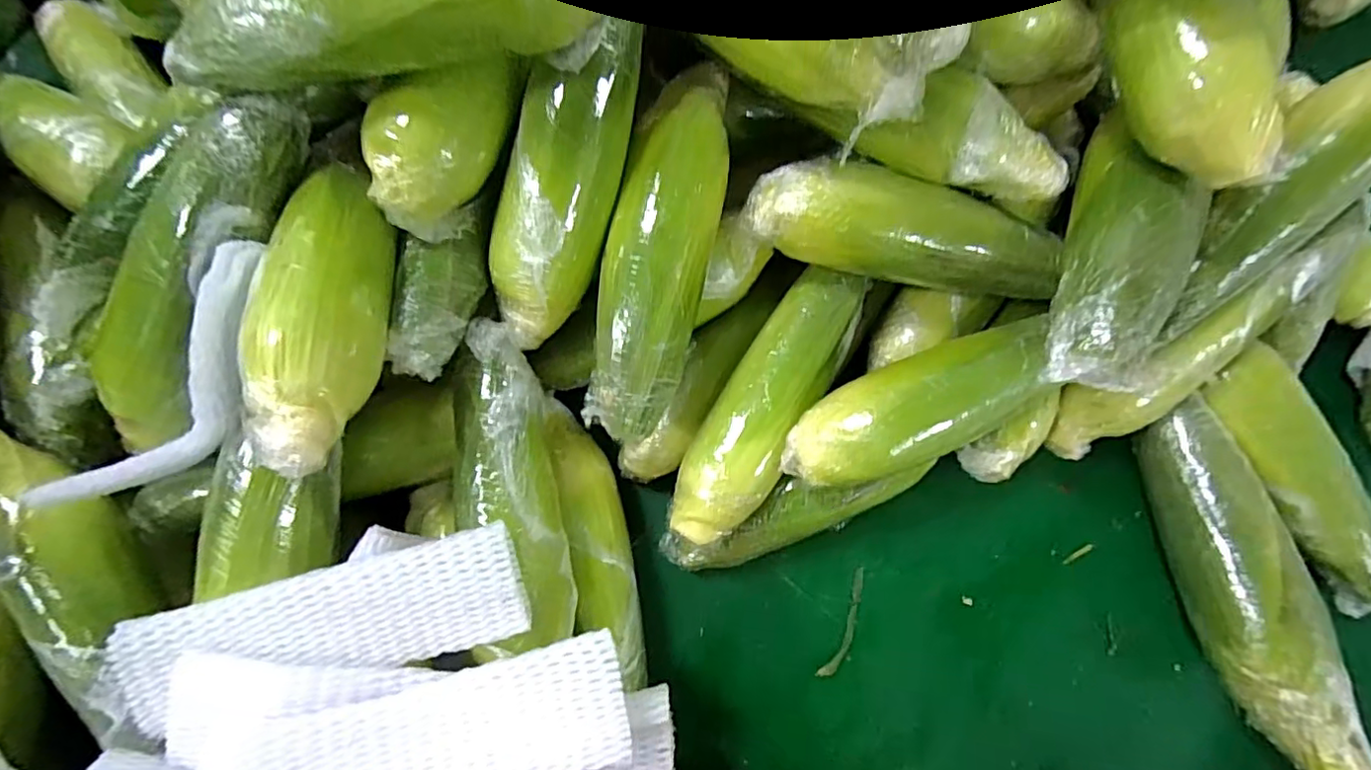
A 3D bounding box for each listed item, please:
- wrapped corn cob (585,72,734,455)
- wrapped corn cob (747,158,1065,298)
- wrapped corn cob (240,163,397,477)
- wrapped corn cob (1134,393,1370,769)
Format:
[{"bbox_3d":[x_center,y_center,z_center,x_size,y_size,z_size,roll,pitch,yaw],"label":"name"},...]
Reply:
[{"bbox_3d":[-0.016,-0.073,0.356,0.059,0.088,0.209,13,77,2],"label":"wrapped corn cob"},{"bbox_3d":[0.133,-0.092,0.371,0.188,0.051,0.058,11,77,1],"label":"wrapped corn cob"},{"bbox_3d":[-0.178,-0.038,0.299,0.050,0.049,0.164,-4,65,-2],"label":"wrapped corn cob"},{"bbox_3d":[0.382,0.134,0.418,0.063,0.074,0.247,-8,77,-3],"label":"wrapped corn cob"}]

